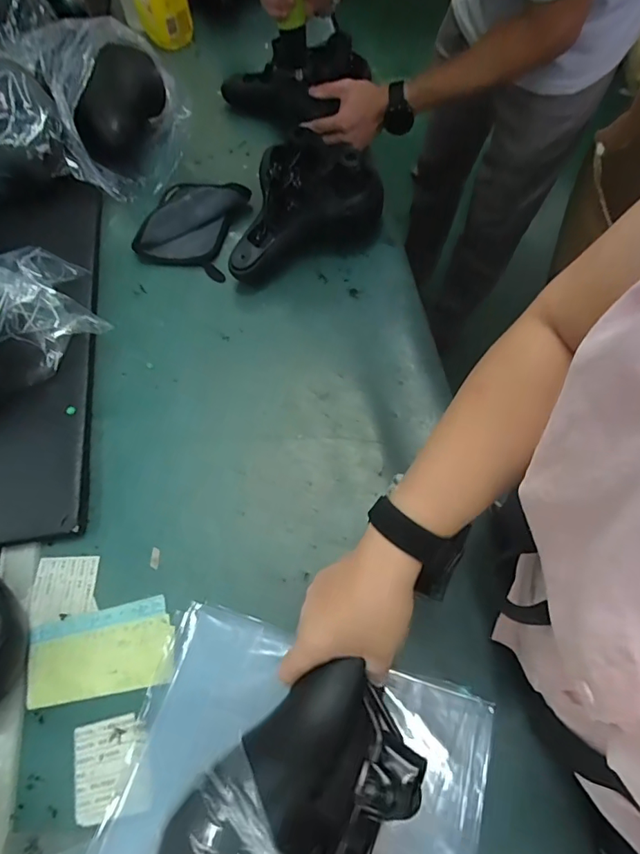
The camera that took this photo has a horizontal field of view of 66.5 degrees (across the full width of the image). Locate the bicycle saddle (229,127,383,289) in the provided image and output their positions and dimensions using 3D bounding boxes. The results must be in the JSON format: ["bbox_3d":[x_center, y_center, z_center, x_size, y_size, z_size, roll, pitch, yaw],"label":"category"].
[{"bbox_3d":[-0.031,-0.319,0.696,0.241,0.102,0.159,-20,65,-8],"label":"bicycle saddle"}]

